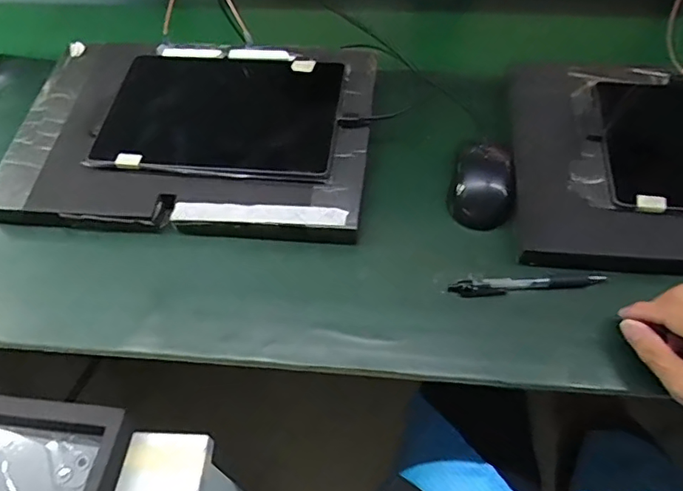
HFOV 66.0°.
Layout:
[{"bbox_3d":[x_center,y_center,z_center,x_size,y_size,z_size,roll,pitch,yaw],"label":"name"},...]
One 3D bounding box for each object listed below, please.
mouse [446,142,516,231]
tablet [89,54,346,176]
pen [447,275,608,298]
[{"bbox_3d":[0.149,-0.066,0.548,0.064,0.031,0.097,13,58,11],"label":"mouse"},{"bbox_3d":[-0.128,-0.153,0.582,0.246,0.015,0.169,6,56,3],"label":"tablet"},{"bbox_3d":[0.172,0.037,0.485,0.138,0.012,0.016,-2,56,1],"label":"pen"}]

